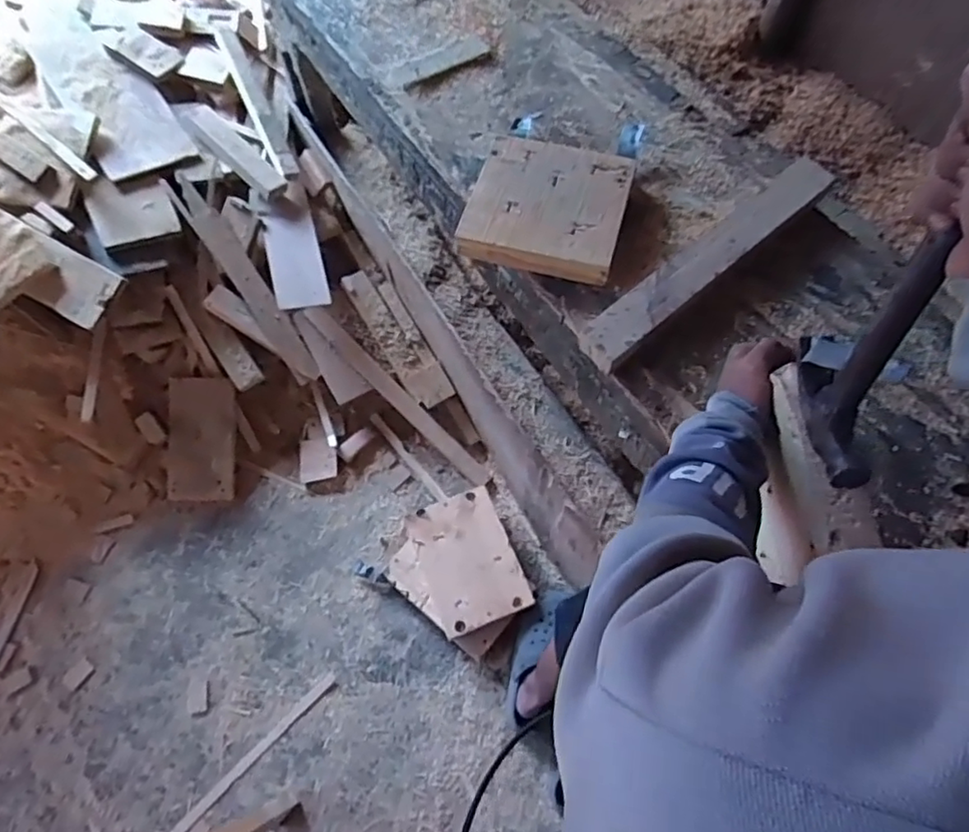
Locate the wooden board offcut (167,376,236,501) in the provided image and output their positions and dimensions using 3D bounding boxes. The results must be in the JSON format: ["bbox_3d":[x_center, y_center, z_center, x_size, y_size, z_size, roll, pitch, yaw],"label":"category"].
[{"bbox_3d":[-0.649,0.052,1.446,0.146,0.021,0.274,-1,89,-7],"label":"wooden board offcut"}]

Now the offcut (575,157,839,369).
[{"bbox_3d":[0.299,-0.212,0.819,0.446,0.024,0.055,-39,71,-15],"label":"offcut"}]

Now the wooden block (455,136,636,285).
[{"bbox_3d":[0.086,-0.287,0.864,0.204,0.044,0.194,13,67,7],"label":"wooden block"}]

